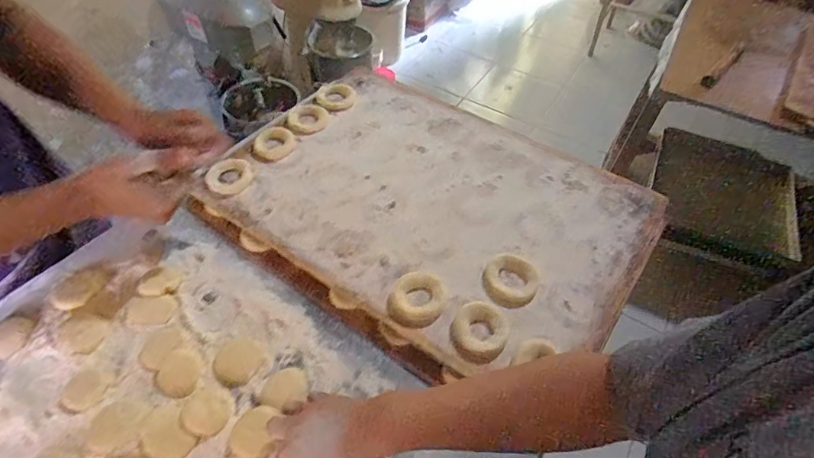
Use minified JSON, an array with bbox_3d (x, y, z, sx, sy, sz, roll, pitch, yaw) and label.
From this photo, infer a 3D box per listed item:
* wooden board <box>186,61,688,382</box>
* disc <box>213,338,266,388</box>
[{"bbox_3d":[0.033,-0.045,0.704,0.605,0.032,0.453,30,57,18],"label":"wooden board"},{"bbox_3d":[-0.199,0.155,0.552,0.052,0.004,0.058,27,56,16],"label":"disc"}]

